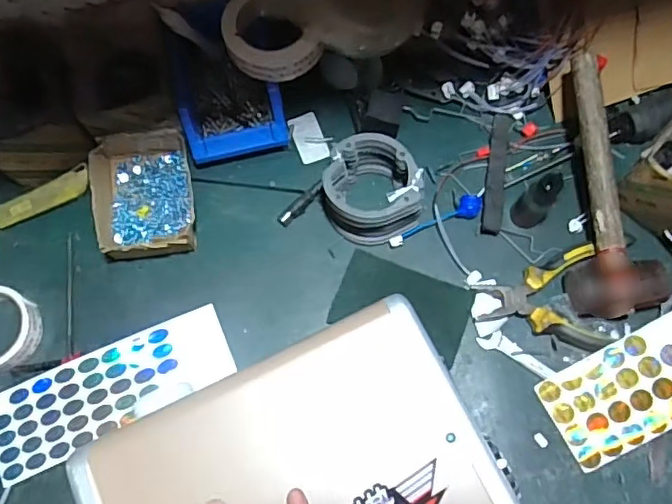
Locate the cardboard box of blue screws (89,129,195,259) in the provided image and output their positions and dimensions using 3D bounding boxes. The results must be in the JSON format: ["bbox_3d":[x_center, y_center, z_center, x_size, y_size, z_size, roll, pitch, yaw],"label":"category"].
[{"bbox_3d":[-0.218,-0.062,0.666,0.109,0.054,0.147,-10,71,-1],"label":"cardboard box of blue screws"}]

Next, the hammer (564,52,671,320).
[{"bbox_3d":[0.289,-0.071,0.619,0.093,0.045,0.279,-5,85,1],"label":"hammer"}]

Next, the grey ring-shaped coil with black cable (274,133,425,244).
[{"bbox_3d":[0.024,-0.072,0.643,0.152,0.067,0.105,18,73,8],"label":"grey ring-shaped coil with black cable"}]

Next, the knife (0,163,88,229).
[{"bbox_3d":[-0.356,-0.060,0.687,0.136,0.021,0.029,-27,73,-6],"label":"knife"}]

